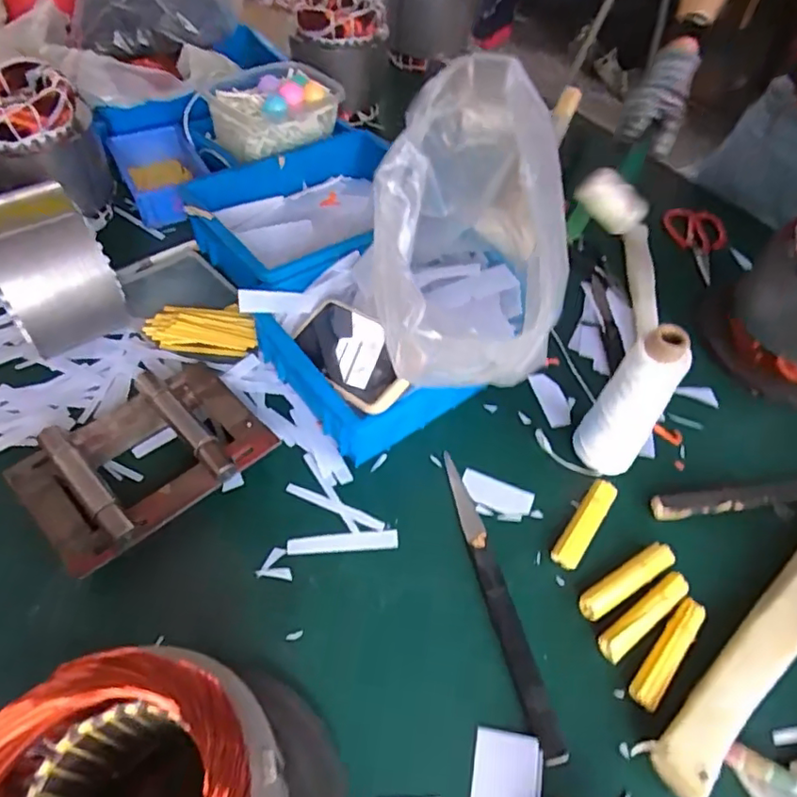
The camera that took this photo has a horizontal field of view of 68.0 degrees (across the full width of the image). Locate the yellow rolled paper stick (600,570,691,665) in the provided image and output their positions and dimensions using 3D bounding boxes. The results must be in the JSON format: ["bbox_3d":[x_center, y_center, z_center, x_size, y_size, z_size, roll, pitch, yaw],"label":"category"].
[{"bbox_3d":[0.209,0.183,0.502,0.101,0.015,0.021,-29,61,-25],"label":"yellow rolled paper stick"}]

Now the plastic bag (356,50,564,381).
[{"bbox_3d":[0.057,-0.135,0.495,0.137,0.244,0.267,11,53,3],"label":"plastic bag"}]

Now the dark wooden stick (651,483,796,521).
[{"bbox_3d":[0.374,0.094,0.583,0.258,0.019,0.024,-4,53,-9],"label":"dark wooden stick"}]

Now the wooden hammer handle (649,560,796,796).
[{"bbox_3d":[0.322,0.190,0.498,0.340,0.028,0.042,-33,63,-27],"label":"wooden hammer handle"}]

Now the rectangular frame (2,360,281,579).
[{"bbox_3d":[-0.230,0.053,0.537,0.195,0.049,0.142,-35,63,-28],"label":"rectangular frame"}]

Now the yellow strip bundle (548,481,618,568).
[{"bbox_3d":[0.174,0.115,0.550,0.024,0.014,0.096,32,56,18],"label":"yellow strip bundle"}]

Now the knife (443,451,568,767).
[{"bbox_3d":[0.083,0.159,0.503,0.023,0.023,0.263,-9,54,-12],"label":"knife"}]

